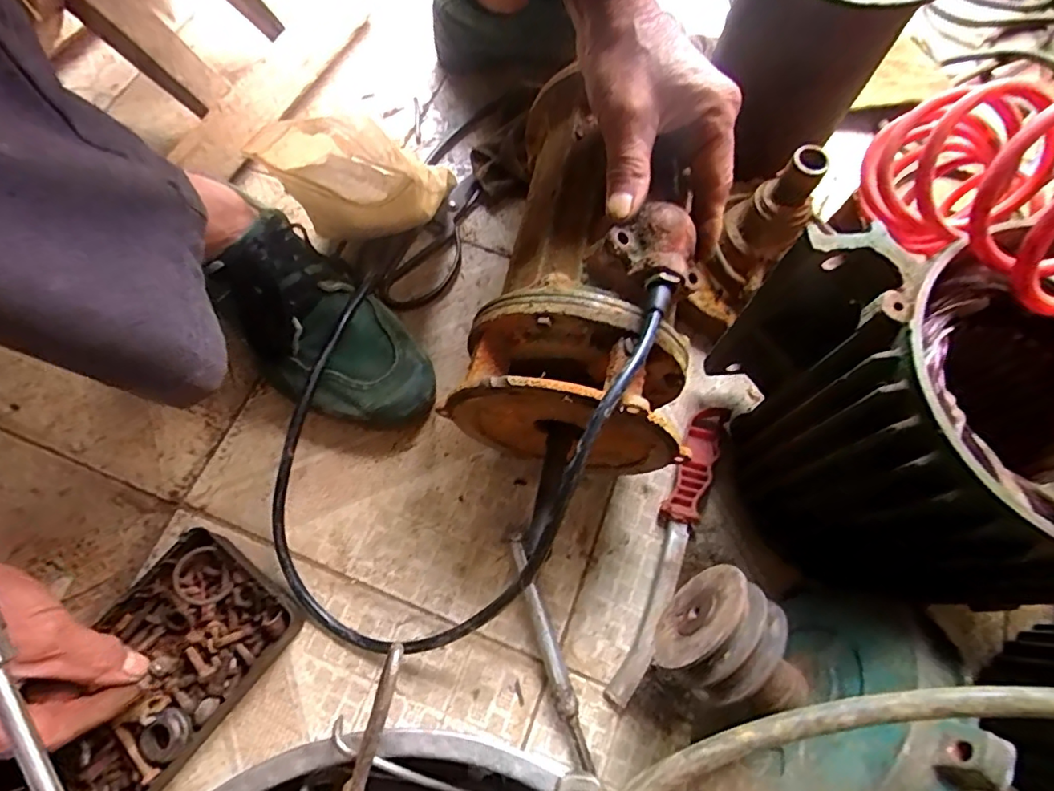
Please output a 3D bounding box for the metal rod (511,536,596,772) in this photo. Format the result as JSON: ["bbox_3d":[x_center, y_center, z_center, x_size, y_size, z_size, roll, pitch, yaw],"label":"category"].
[{"bbox_3d":[0.016,0.175,0.371,0.012,0.013,0.160,-18,72,-7],"label":"metal rod"}]

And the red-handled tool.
[{"bbox_3d":[0.106,0.109,0.403,0.025,0.016,0.228,22,72,7],"label":"red-handled tool"}]

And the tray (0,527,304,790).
[{"bbox_3d":[-0.244,0.189,0.352,0.104,0.036,0.176,36,74,11],"label":"tray"}]

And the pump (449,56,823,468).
[{"bbox_3d":[0.064,-0.075,0.381,0.208,0.142,0.249,20,71,6],"label":"pump"}]

